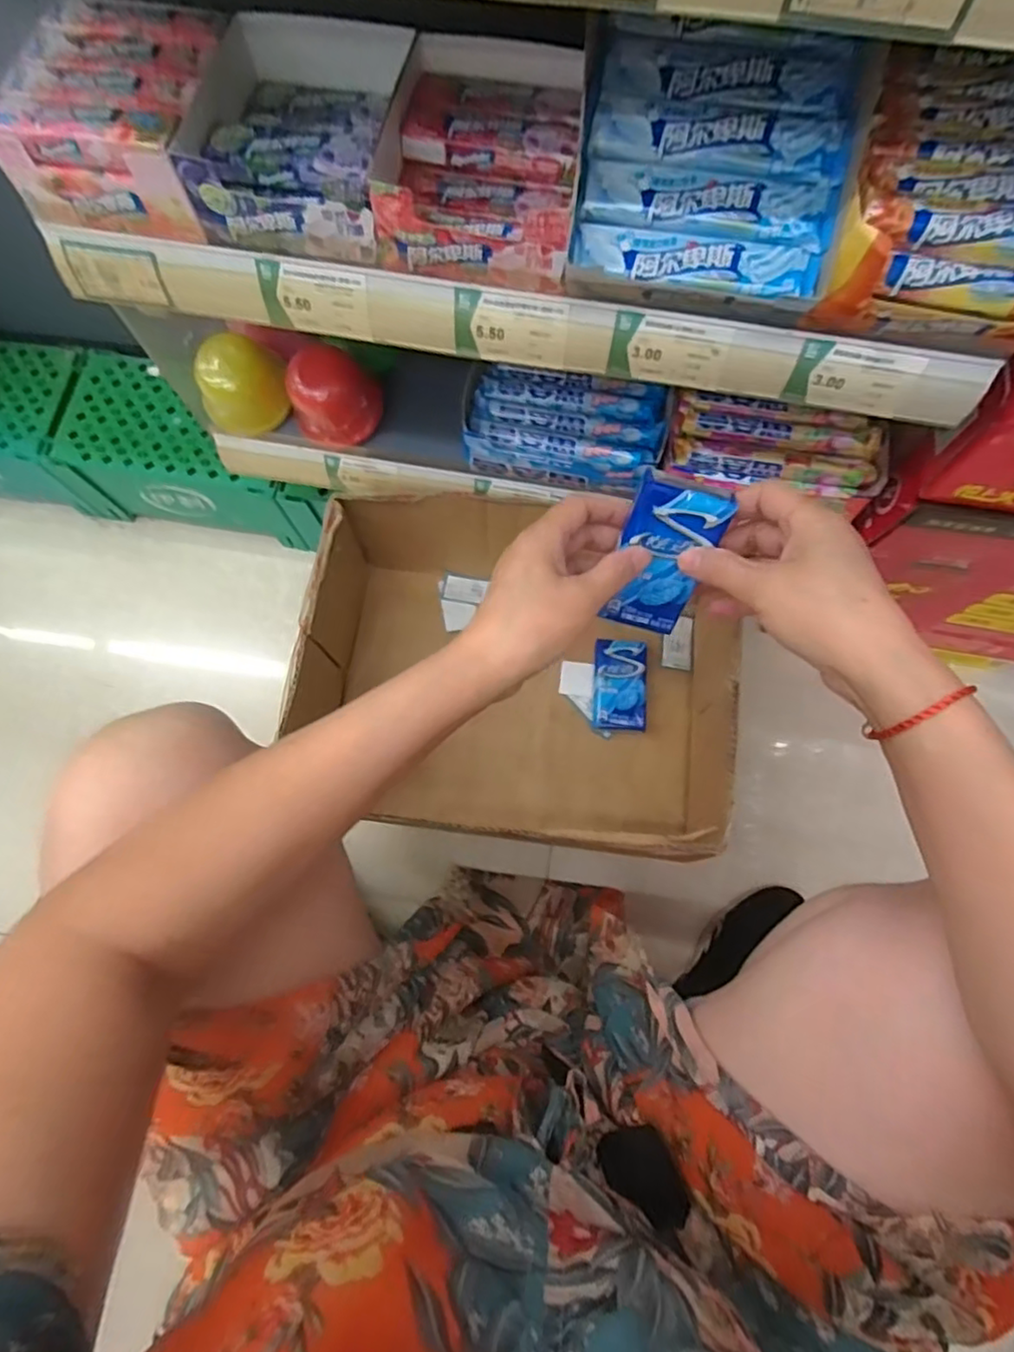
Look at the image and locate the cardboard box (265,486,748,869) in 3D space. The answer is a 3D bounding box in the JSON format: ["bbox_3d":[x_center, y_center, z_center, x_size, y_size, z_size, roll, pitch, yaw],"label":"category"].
[{"bbox_3d":[0.003,-0.001,0.589,0.370,0.153,0.285,7,75,3],"label":"cardboard box"}]

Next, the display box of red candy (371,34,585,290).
[{"bbox_3d":[-0.013,-0.309,0.375,0.109,0.046,0.151,7,75,3],"label":"display box of red candy"}]

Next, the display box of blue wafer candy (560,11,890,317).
[{"bbox_3d":[0.110,-0.275,0.350,0.139,0.064,0.127,9,75,3],"label":"display box of blue wafer candy"}]

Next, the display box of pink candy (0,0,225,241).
[{"bbox_3d":[-0.229,-0.333,0.383,0.116,0.048,0.118,8,75,3],"label":"display box of pink candy"}]

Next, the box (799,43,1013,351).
[{"bbox_3d":[0.240,-0.256,0.343,0.119,0.054,0.136,13,75,5],"label":"box"}]

